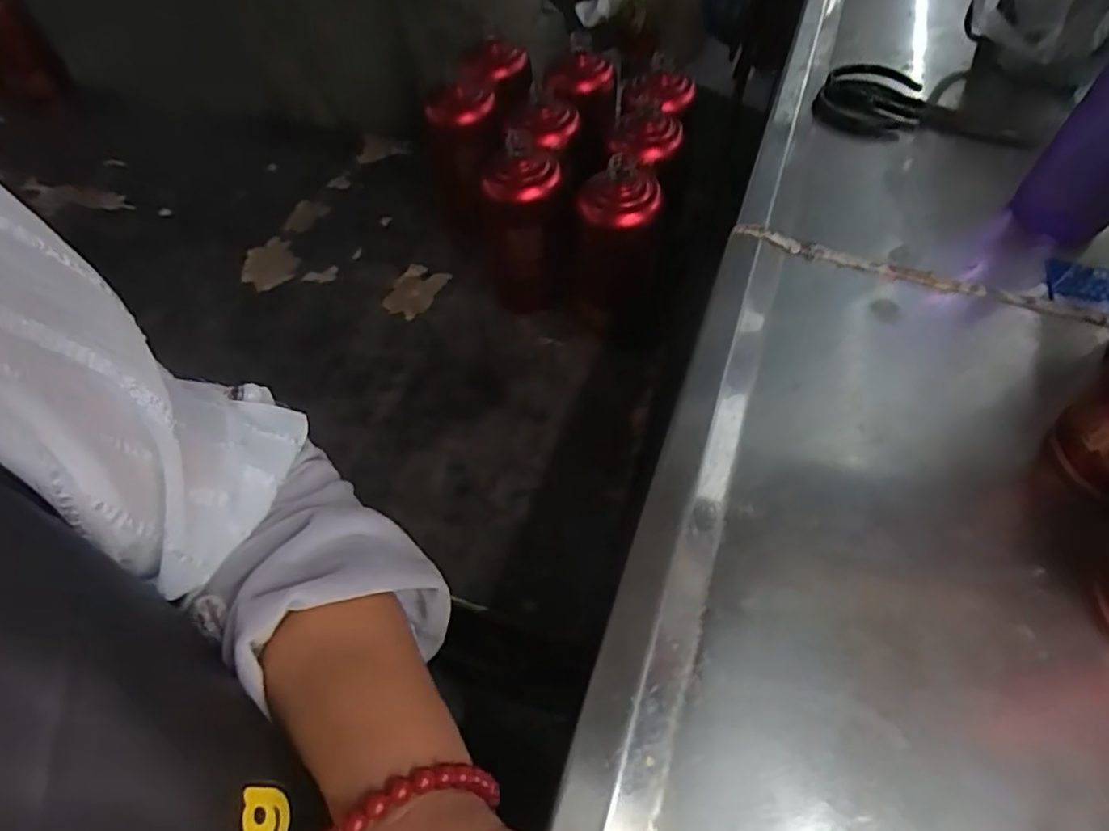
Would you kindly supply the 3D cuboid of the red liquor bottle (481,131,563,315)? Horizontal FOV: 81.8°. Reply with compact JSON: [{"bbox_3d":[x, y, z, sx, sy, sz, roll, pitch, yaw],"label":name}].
[{"bbox_3d":[-0.030,-0.179,0.653,0.078,0.178,0.061,-7,52,-1],"label":"red liquor bottle"}]

